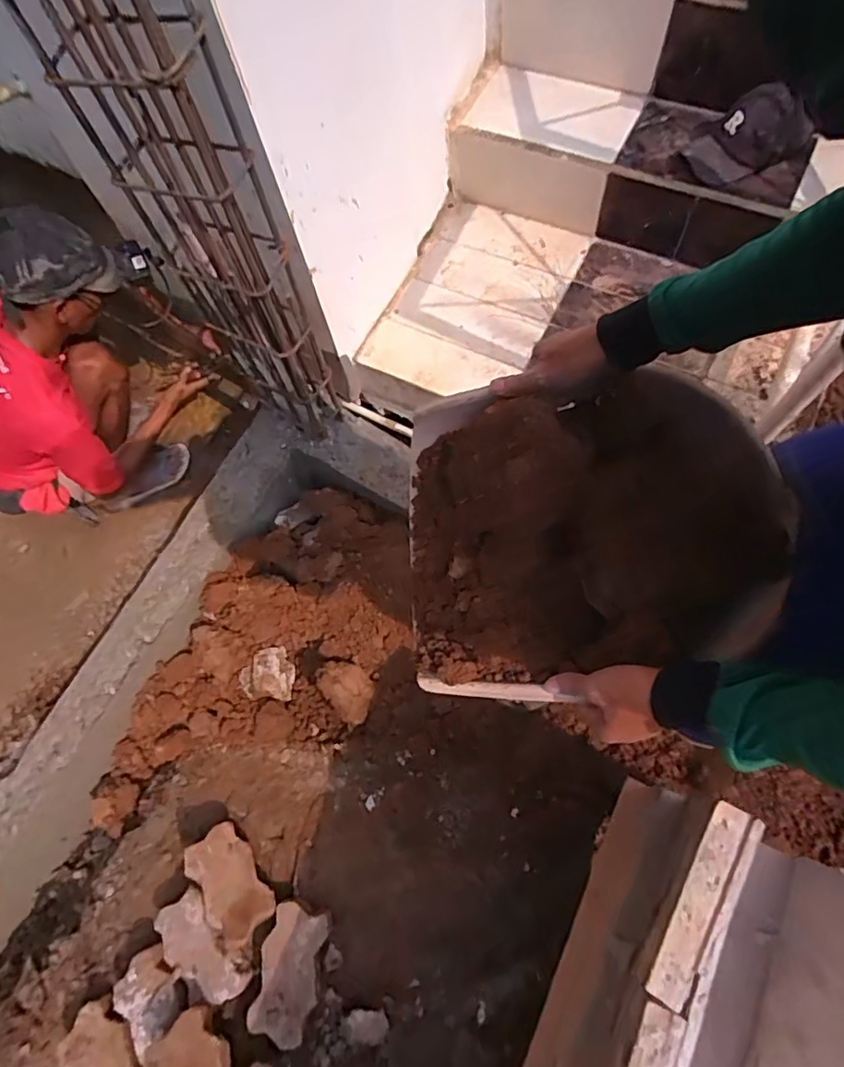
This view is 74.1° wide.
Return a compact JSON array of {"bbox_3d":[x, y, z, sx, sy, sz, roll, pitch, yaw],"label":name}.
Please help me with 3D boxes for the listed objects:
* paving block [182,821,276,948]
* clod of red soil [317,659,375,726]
[{"bbox_3d":[-0.394,0.712,1.135,0.118,0.057,0.212,-39,70,-9],"label":"paving block"},{"bbox_3d":[-0.172,0.363,1.313,0.105,0.075,0.148,-43,71,-10],"label":"clod of red soil"}]

